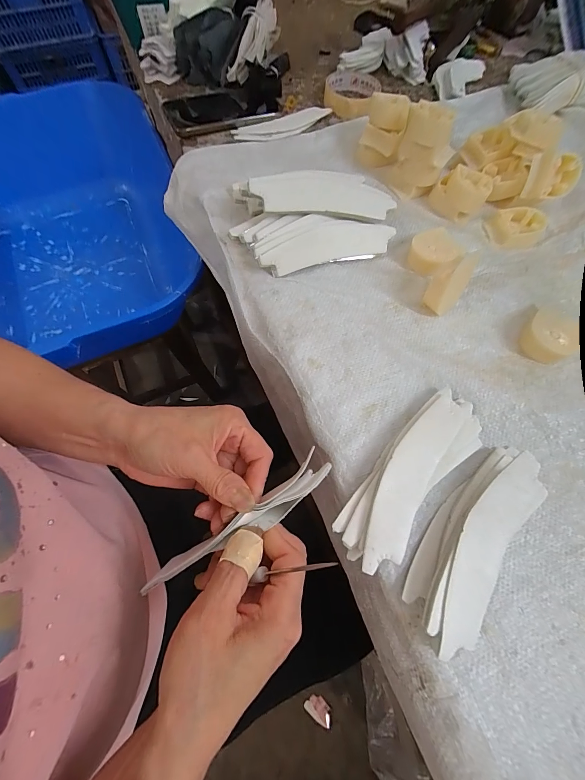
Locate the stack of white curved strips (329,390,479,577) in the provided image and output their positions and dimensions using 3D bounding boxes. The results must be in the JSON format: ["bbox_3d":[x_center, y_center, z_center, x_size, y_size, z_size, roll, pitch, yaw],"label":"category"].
[{"bbox_3d":[0.099,0.068,0.262,0.053,0.019,0.162,41,71,15],"label":"stack of white curved strips"}]

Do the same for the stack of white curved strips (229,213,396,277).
[{"bbox_3d":[0.023,-0.158,0.348,0.172,0.032,0.060,3,66,-1],"label":"stack of white curved strips"}]

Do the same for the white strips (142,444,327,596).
[{"bbox_3d":[-0.041,0.093,0.211,0.153,0.019,0.024,-34,71,2],"label":"white strips"}]

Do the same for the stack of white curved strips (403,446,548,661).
[{"bbox_3d":[0.141,0.112,0.240,0.056,0.028,0.154,39,70,14],"label":"stack of white curved strips"}]

